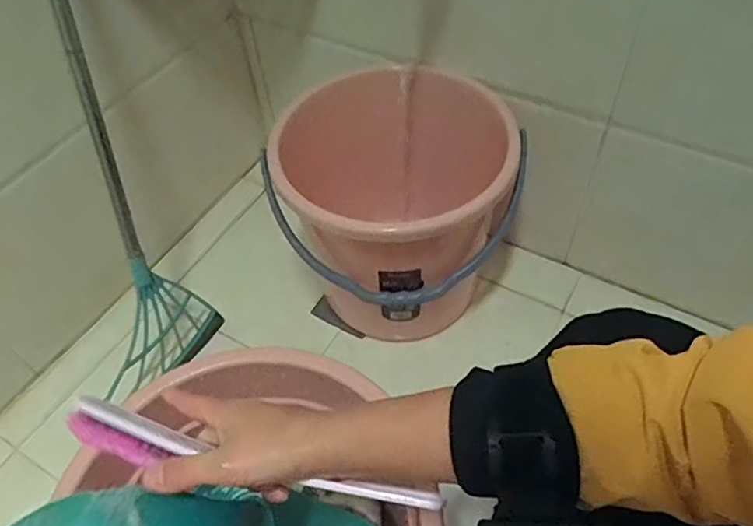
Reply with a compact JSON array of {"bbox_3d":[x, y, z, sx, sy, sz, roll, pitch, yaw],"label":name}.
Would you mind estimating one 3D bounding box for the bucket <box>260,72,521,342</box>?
[{"bbox_3d":[0.031,-0.057,0.821,0.282,0.318,0.243,22,57,18],"label":"bucket"}]

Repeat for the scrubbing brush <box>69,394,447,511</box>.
[{"bbox_3d":[-0.080,0.128,0.377,0.239,0.040,0.034,11,55,8],"label":"scrubbing brush"}]

